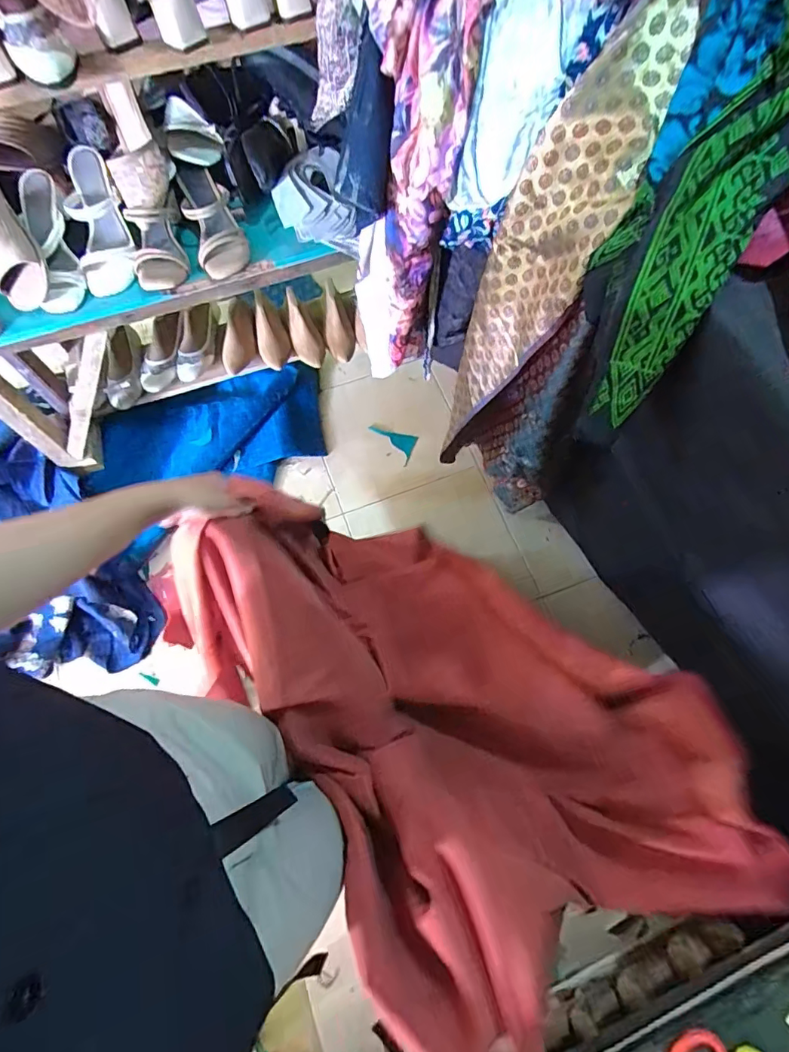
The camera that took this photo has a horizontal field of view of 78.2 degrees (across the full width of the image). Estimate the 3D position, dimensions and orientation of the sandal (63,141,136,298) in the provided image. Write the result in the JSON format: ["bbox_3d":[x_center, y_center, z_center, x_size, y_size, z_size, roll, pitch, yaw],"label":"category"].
[{"bbox_3d":[-0.491,-0.510,0.812,0.091,0.070,0.229,-9,99,-2],"label":"sandal"}]

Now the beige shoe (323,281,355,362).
[{"bbox_3d":[-0.140,-0.503,1.214,0.067,0.079,0.200,-9,92,-2],"label":"beige shoe"}]

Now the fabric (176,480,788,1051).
[{"bbox_3d":[0.087,0.284,0.766,0.453,0.608,0.741,-37,74,-11],"label":"fabric"}]

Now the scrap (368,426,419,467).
[{"bbox_3d":[-0.015,-0.236,1.381,0.141,0.012,0.093,19,73,8],"label":"scrap"}]

